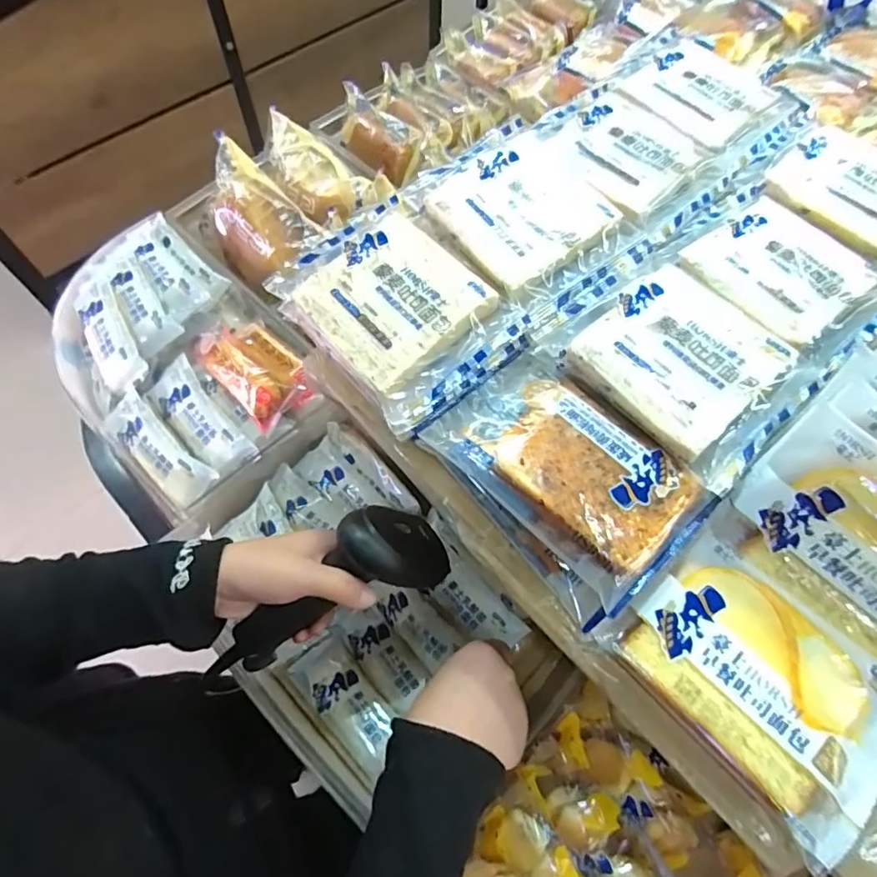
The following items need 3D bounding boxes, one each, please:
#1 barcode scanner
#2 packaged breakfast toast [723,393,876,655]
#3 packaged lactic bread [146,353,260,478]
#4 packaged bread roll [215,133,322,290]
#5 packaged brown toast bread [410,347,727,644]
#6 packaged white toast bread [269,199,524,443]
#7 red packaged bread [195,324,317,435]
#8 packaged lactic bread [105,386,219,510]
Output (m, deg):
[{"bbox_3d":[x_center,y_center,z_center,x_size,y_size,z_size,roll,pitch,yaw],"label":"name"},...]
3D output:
[{"bbox_3d":[-0.082,0.112,0.382,0.177,0.066,0.062,-32,69,-2],"label":"barcode scanner"},{"bbox_3d":[0.231,0.062,0.288,0.147,0.084,0.030,49,35,16],"label":"packaged breakfast toast"},{"bbox_3d":[-0.214,-0.015,0.484,0.047,0.024,0.124,-37,71,-17],"label":"packaged lactic bread"},{"bbox_3d":[-0.193,-0.239,0.574,0.092,0.077,0.137,-25,68,-13],"label":"packaged bread roll"},{"bbox_3d":[0.076,0.017,0.320,0.093,0.028,0.150,-37,71,-17],"label":"packaged brown toast bread"},{"bbox_3d":[-0.029,-0.085,0.356,0.103,0.030,0.144,-38,72,-17],"label":"packaged white toast bread"},{"bbox_3d":[-0.166,-0.065,0.486,0.064,0.036,0.112,-39,72,-18],"label":"red packaged bread"},{"bbox_3d":[-0.248,0.008,0.474,0.119,0.024,0.038,41,70,16],"label":"packaged lactic bread"}]

